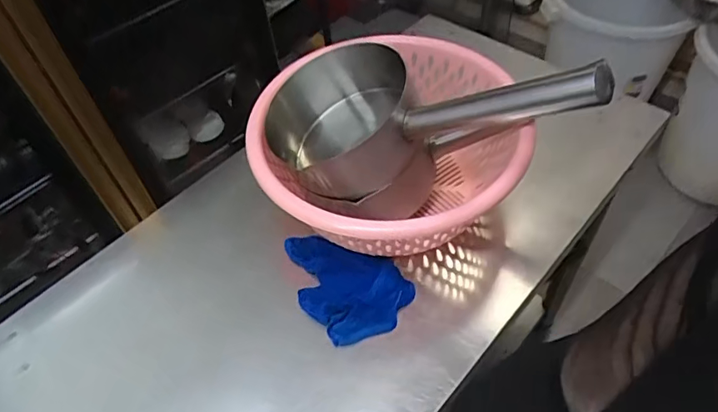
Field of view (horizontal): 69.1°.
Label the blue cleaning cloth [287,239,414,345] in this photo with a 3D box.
[{"bbox_3d":[-0.023,0.090,0.681,0.121,0.032,0.180,-35,58,-23],"label":"blue cleaning cloth"}]

